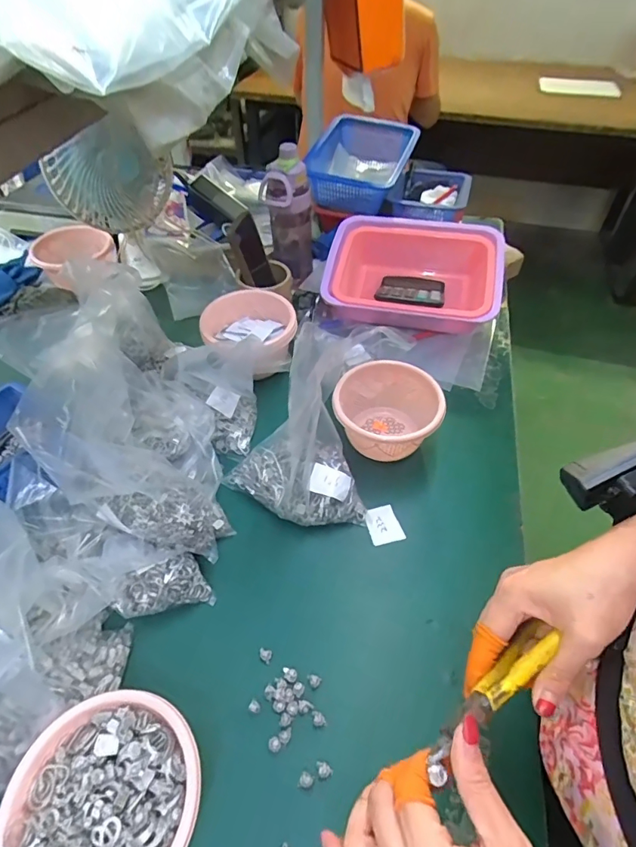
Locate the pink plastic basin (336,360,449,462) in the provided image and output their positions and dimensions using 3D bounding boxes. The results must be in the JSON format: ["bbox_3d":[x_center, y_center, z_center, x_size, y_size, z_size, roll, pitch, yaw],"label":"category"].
[{"bbox_3d":[0.097,-0.010,0.675,0.149,0.094,0.152,1,50,-1],"label":"pink plastic basin"}]

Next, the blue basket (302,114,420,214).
[{"bbox_3d":[0.095,-0.562,1.006,0.190,0.103,0.267,14,52,12],"label":"blue basket"}]

